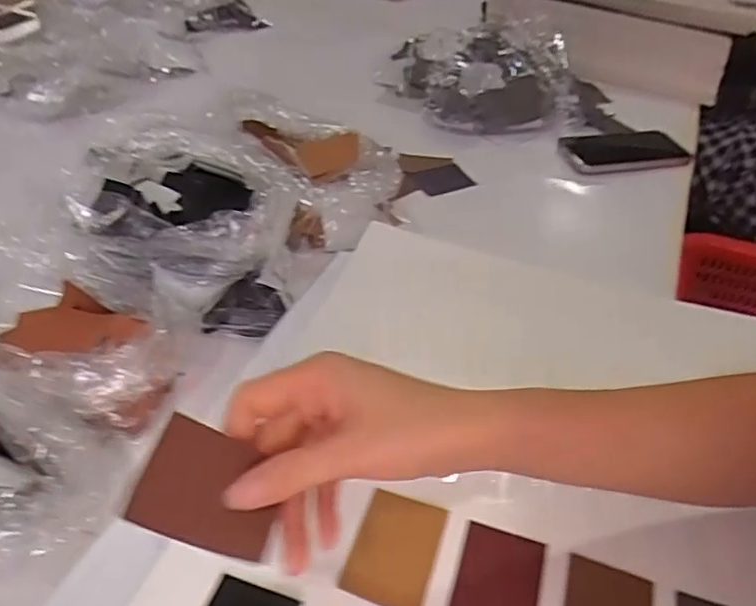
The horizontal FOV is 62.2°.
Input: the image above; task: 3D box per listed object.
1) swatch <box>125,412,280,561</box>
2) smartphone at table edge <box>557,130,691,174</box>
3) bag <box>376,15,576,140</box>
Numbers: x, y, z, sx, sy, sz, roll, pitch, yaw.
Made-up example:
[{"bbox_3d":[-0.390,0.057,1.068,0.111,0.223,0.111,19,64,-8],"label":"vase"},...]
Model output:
[{"bbox_3d":[-0.072,0.083,0.276,0.061,0.004,0.047,29,69,-22],"label":"swatch"},{"bbox_3d":[0.309,-0.190,0.784,0.148,0.013,0.078,-5,44,-12],"label":"smartphone at table edge"},{"bbox_3d":[0.129,-0.316,0.857,0.265,0.081,0.210,5,43,-1],"label":"bag"}]

